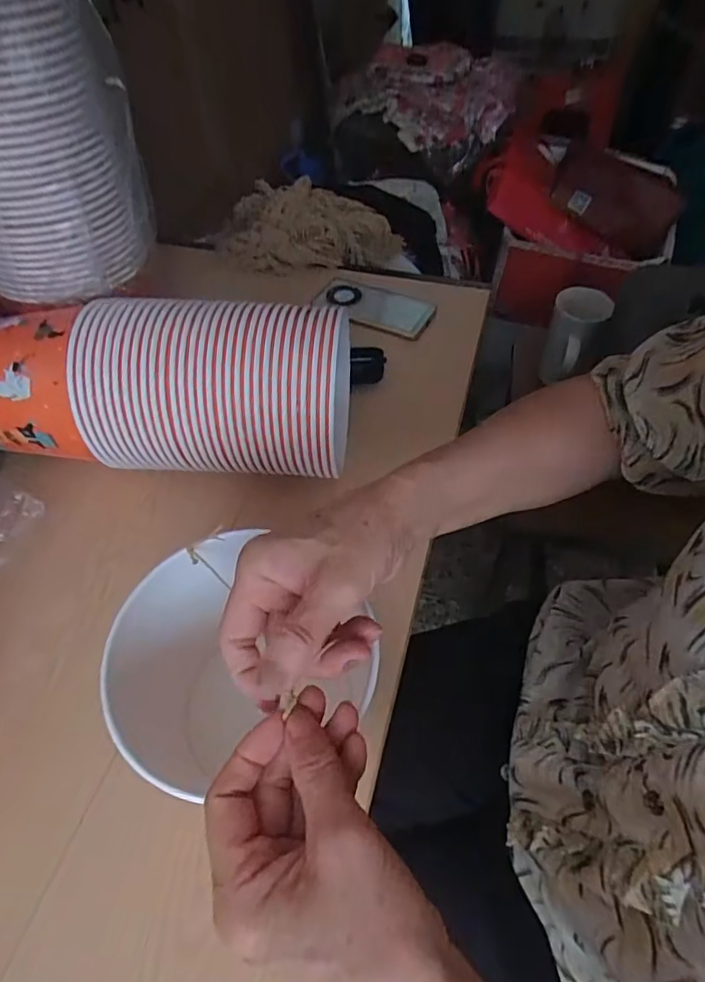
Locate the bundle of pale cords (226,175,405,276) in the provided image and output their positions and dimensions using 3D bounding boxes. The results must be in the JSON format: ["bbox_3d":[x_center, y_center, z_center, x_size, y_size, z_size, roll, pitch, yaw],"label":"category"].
[{"bbox_3d":[-0.066,-0.397,0.813,0.277,0.090,0.148,2,54,4],"label":"bundle of pale cords"}]

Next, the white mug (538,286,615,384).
[{"bbox_3d":[0.336,-0.237,0.809,0.081,0.106,0.090,19,57,15],"label":"white mug"}]

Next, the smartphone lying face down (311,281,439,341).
[{"bbox_3d":[0.031,-0.257,0.737,0.157,0.016,0.080,22,58,6],"label":"smartphone lying face down"}]

